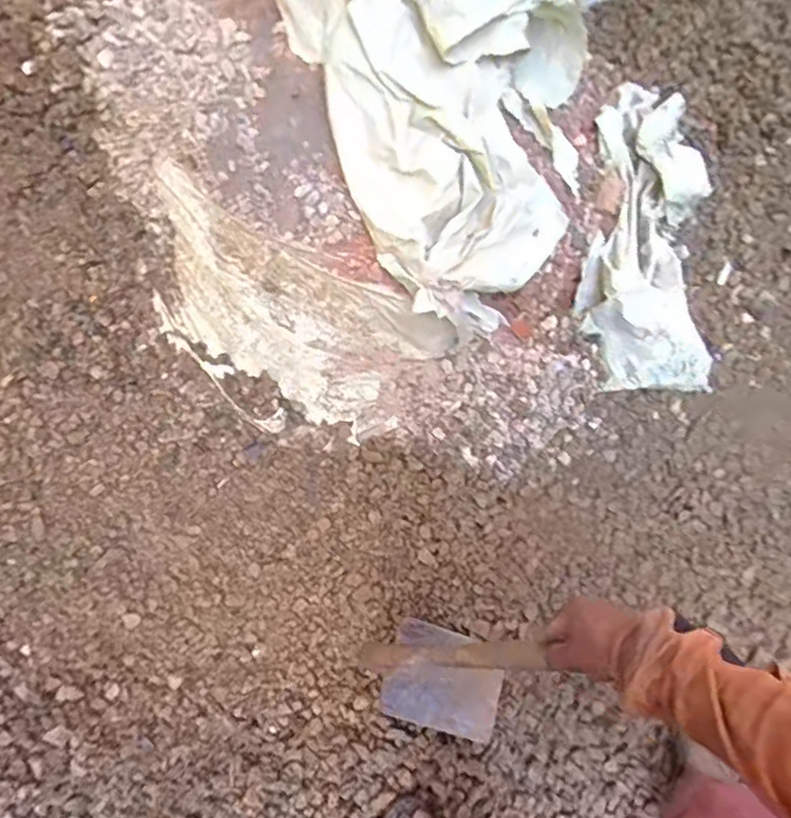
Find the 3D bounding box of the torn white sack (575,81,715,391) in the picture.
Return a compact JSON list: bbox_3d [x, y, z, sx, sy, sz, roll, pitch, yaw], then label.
[{"bbox_3d":[0.550,-0.415,1.342,0.285,0.158,0.759,3,83,3],"label":"torn white sack"}]

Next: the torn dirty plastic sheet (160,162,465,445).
[{"bbox_3d":[-0.294,-0.212,1.385,0.747,0.097,0.436,35,107,0],"label":"torn dirty plastic sheet"}]

